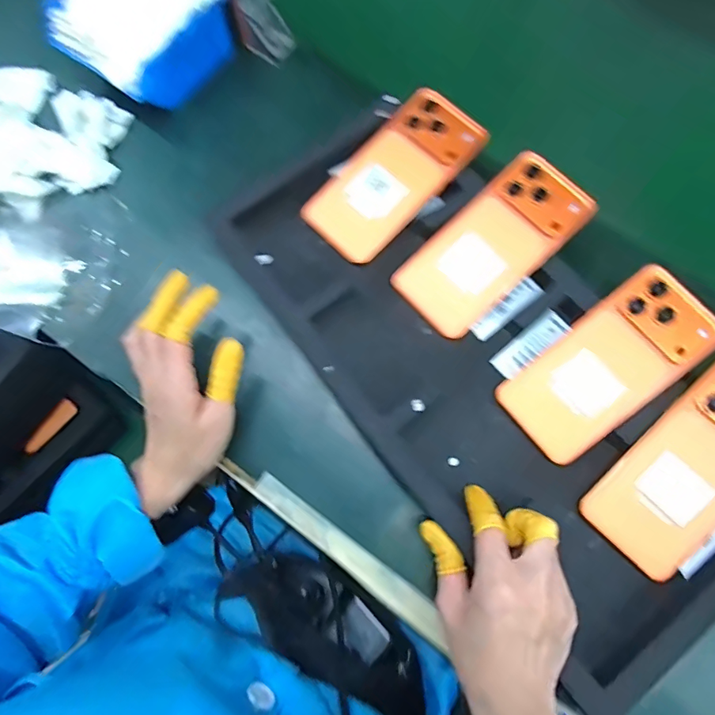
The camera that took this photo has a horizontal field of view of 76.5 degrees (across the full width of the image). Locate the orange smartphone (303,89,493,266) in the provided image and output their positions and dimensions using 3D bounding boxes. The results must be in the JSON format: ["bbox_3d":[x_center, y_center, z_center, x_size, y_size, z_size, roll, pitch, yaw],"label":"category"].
[{"bbox_3d":[0.031,-0.162,0.406,0.163,0.010,0.082,-45,82,0],"label":"orange smartphone"}]

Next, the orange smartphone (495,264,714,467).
[{"bbox_3d":[0.196,0.007,0.355,0.161,0.007,0.080,-41,79,5],"label":"orange smartphone"}]

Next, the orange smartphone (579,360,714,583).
[{"bbox_3d":[0.250,0.083,0.337,0.081,0.009,0.161,43,92,12],"label":"orange smartphone"}]

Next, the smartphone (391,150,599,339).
[{"bbox_3d":[0.112,-0.095,0.385,0.162,0.006,0.081,-43,80,6],"label":"smartphone"}]

